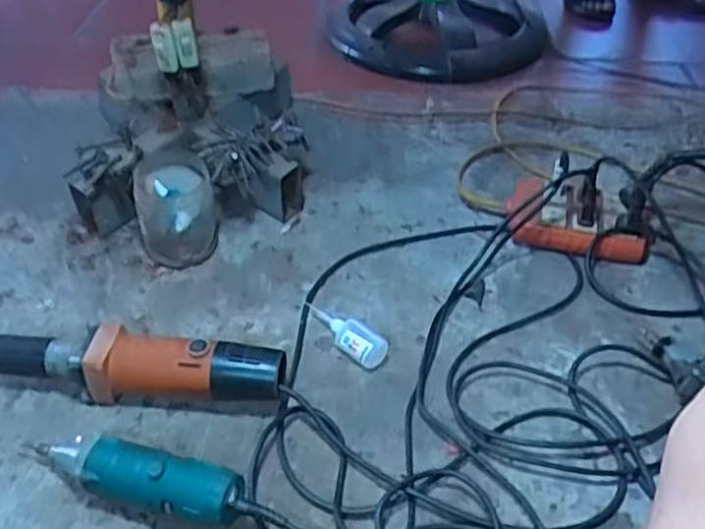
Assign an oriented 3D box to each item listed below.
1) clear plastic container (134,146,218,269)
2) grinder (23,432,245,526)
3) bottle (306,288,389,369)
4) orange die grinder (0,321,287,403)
[{"bbox_3d":[-0.227,-0.071,0.928,0.098,0.111,0.098,-7,42,-8],"label":"clear plastic container"},{"bbox_3d":[-0.206,0.194,0.662,0.222,0.057,0.048,14,43,14],"label":"grinder"},{"bbox_3d":[-0.014,0.069,0.828,0.034,0.032,0.137,-28,49,-28],"label":"bottle"},{"bbox_3d":[-0.269,0.107,0.756,0.394,0.075,0.056,3,42,3],"label":"orange die grinder"}]

